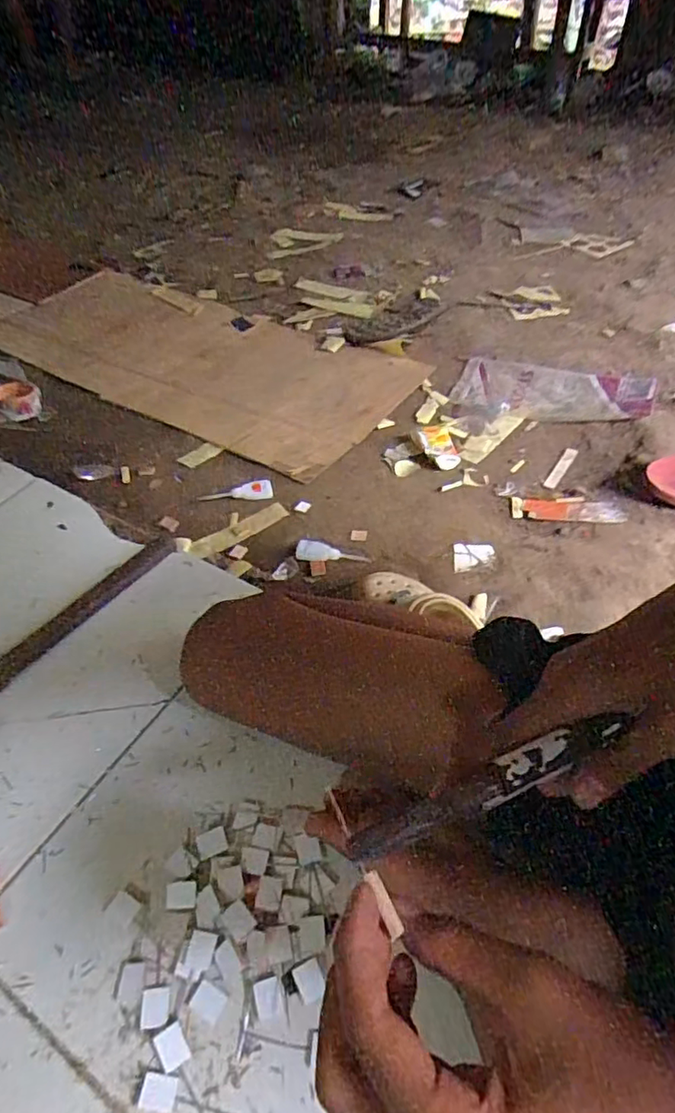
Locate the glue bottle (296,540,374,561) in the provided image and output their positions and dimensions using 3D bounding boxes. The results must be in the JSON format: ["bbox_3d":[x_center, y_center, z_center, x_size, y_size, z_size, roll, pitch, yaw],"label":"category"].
[{"bbox_3d":[-0.007,-0.007,0.846,0.106,0.016,0.034,0,50,3],"label":"glue bottle"}]

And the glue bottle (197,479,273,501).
[{"bbox_3d":[-0.166,-0.103,0.941,0.118,0.016,0.031,-11,50,-7],"label":"glue bottle"}]

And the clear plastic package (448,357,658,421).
[{"bbox_3d":[0.420,-0.326,1.146,0.361,0.021,0.182,13,52,20],"label":"clear plastic package"}]

